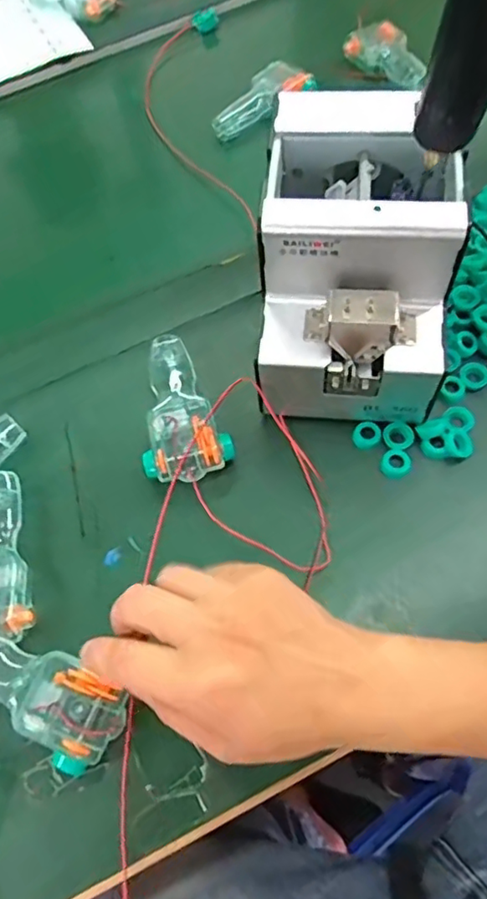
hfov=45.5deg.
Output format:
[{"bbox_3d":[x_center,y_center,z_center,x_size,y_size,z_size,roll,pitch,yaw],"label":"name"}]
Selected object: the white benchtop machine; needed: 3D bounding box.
[{"bbox_3d":[0.079,-0.127,0.426,0.124,0.160,0.176,1,63,7],"label":"white benchtop machine"}]

